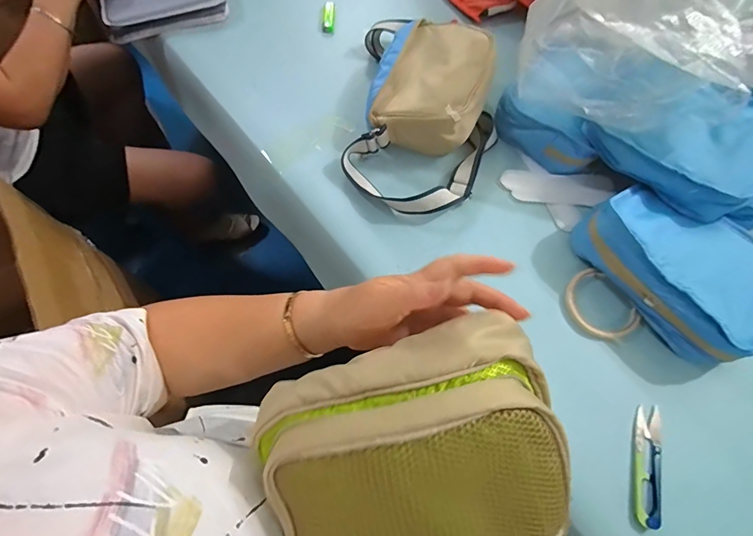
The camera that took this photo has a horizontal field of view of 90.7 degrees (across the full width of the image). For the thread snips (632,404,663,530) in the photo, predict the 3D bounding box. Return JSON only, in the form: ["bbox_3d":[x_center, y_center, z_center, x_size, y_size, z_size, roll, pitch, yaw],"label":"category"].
[{"bbox_3d":[0.284,0.204,0.387,0.027,0.010,0.115,17,65,7],"label":"thread snips"}]

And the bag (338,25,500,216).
[{"bbox_3d":[0.072,-0.243,0.557,0.219,0.082,0.345,10,65,3],"label":"bag"}]

